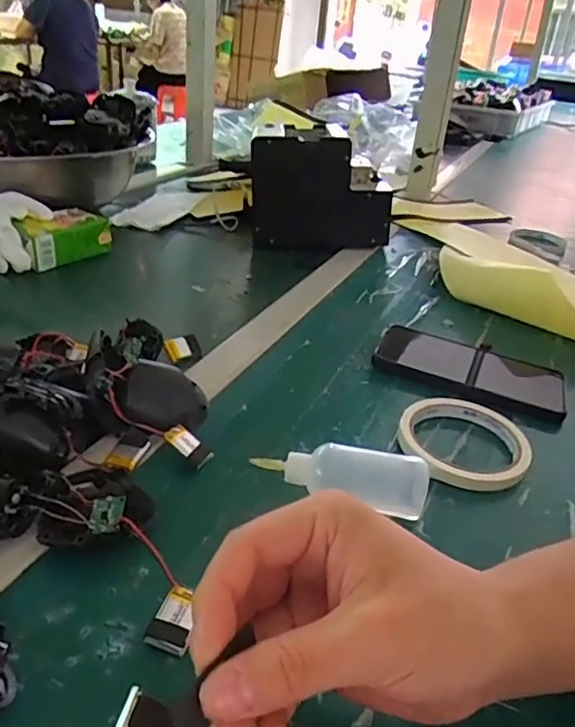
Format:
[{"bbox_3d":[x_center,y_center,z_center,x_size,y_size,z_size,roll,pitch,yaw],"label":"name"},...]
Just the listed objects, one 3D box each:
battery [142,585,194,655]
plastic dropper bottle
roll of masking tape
[{"bbox_3d":[-0.054,0.125,0.293,0.020,0.008,0.032,13,30,11],"label":"battery"},{"bbox_3d":[0.034,0.070,0.379,0.104,0.033,0.028,12,30,9],"label":"plastic dropper bottle"},{"bbox_3d":[0.129,0.057,0.440,0.092,0.018,0.090,5,30,-3],"label":"roll of masking tape"}]

